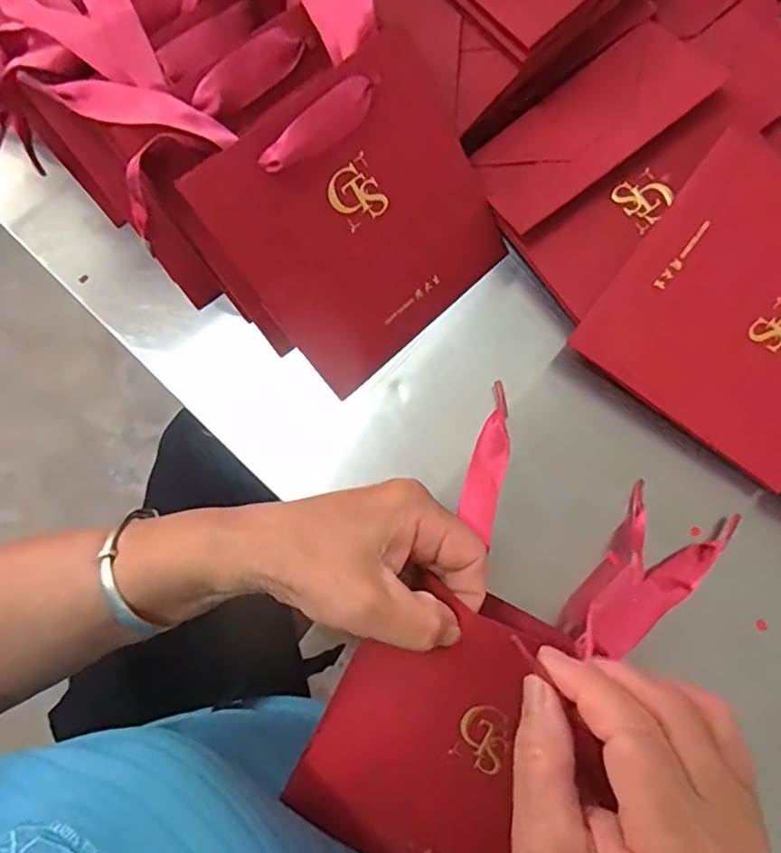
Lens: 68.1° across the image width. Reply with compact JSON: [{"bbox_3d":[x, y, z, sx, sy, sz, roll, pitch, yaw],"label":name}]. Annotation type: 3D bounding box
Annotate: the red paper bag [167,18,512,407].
[{"bbox_3d":[-0.012,-0.106,0.306,0.134,0.138,0.015,-40,36,-5],"label":"red paper bag"}]

